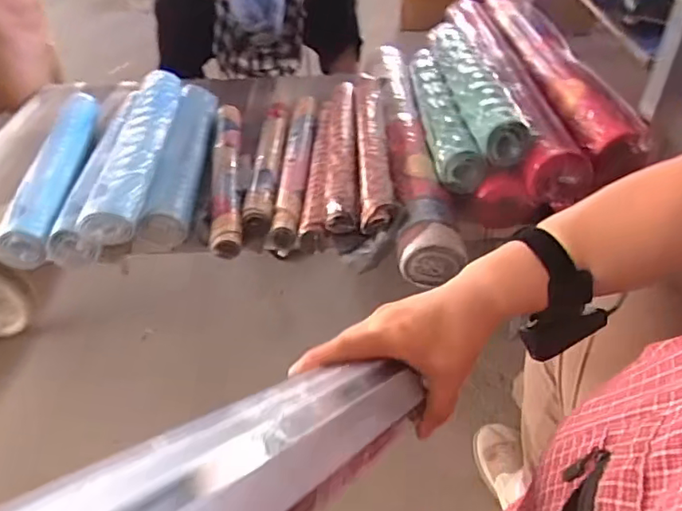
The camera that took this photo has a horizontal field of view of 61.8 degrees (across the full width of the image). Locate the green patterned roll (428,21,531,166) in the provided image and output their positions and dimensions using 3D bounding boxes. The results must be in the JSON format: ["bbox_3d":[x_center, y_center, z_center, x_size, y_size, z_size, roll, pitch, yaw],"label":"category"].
[{"bbox_3d":[0.236,-0.301,1.020,0.075,0.075,0.429,-4,39,-1],"label":"green patterned roll"}]

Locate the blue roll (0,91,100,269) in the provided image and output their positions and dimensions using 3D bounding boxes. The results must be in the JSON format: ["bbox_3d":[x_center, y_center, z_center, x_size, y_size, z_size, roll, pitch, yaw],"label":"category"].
[{"bbox_3d":[-0.541,-0.188,1.111,0.087,0.087,0.542,-5,39,-2],"label":"blue roll"}]

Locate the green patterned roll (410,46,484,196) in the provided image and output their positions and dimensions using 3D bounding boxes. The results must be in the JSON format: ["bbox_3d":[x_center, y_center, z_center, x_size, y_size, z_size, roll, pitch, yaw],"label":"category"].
[{"bbox_3d":[0.180,-0.273,1.080,0.068,0.084,0.452,-4,39,-1],"label":"green patterned roll"}]

